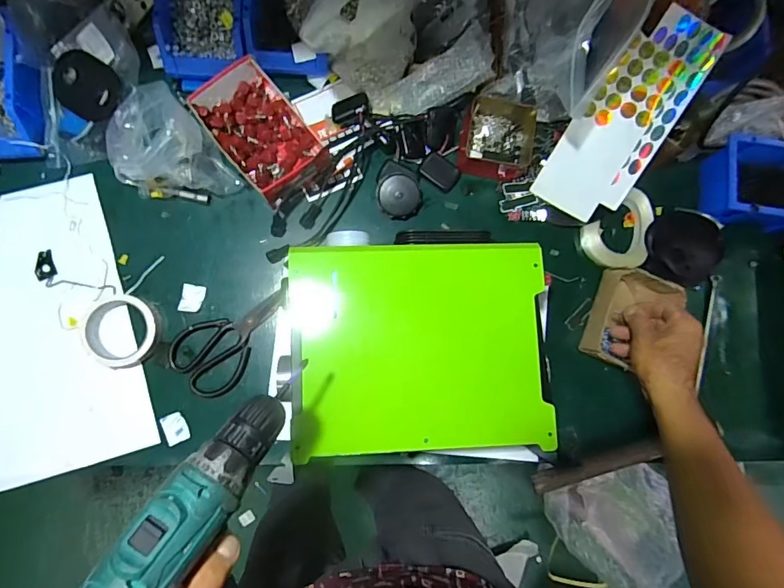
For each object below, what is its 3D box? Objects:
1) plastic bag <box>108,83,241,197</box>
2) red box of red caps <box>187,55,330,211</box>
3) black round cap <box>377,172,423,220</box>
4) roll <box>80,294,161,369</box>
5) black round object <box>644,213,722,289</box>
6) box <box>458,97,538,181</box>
[{"bbox_3d":[-0.311,-0.188,0.598,0.127,0.096,0.174,-40,89,-7],"label":"plastic bag"},{"bbox_3d":[-0.186,-0.228,0.633,0.122,0.052,0.189,-41,89,-7],"label":"red box of red caps"},{"bbox_3d":[0.012,-0.145,0.665,0.065,0.028,0.064,0,85,-5],"label":"black round cap"},{"bbox_3d":[-0.370,0.049,0.613,0.091,0.027,0.100,0,85,-5],"label":"roll"},{"bbox_3d":[0.440,-0.068,0.671,0.117,0.034,0.107,6,84,-4],"label":"black round object"},{"bbox_3d":[0.155,-0.242,0.673,0.101,0.042,0.122,8,84,-4],"label":"box"}]

